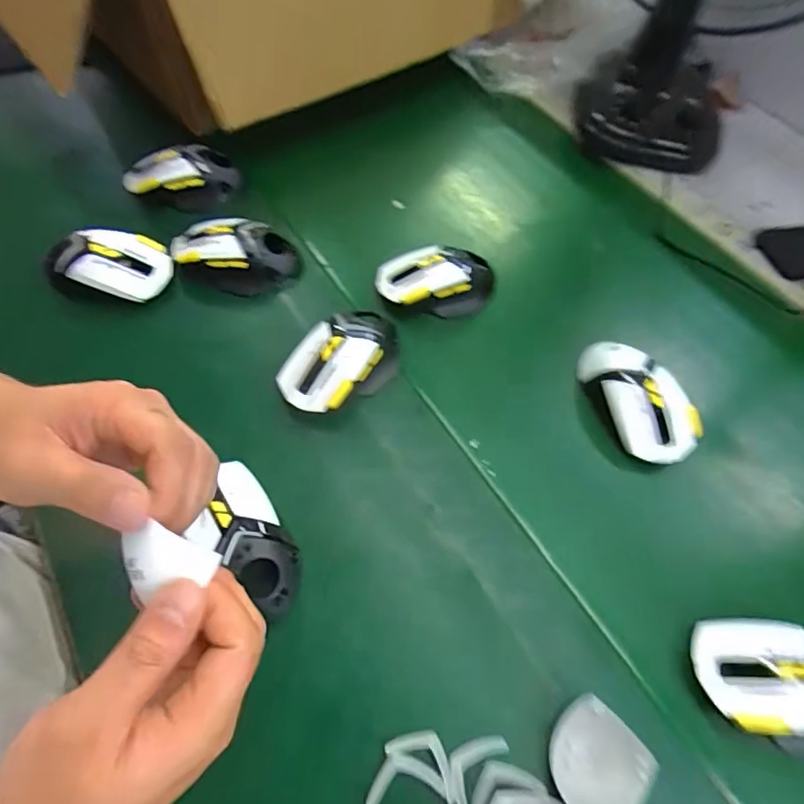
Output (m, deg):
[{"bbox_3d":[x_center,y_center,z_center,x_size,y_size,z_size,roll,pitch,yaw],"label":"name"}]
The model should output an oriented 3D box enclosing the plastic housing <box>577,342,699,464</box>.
[{"bbox_3d":[0.205,-0.006,0.437,0.062,0.034,0.117,-15,62,-12],"label":"plastic housing"}]

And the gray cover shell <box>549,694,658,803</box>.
[{"bbox_3d":[0.116,0.213,0.297,0.057,0.012,0.056,39,65,18],"label":"gray cover shell"}]

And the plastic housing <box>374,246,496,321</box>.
[{"bbox_3d":[0.033,-0.117,0.501,0.114,0.044,0.059,1,60,-3],"label":"plastic housing"}]

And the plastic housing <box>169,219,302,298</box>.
[{"bbox_3d":[-0.162,-0.144,0.492,0.118,0.038,0.063,8,59,1],"label":"plastic housing"}]

